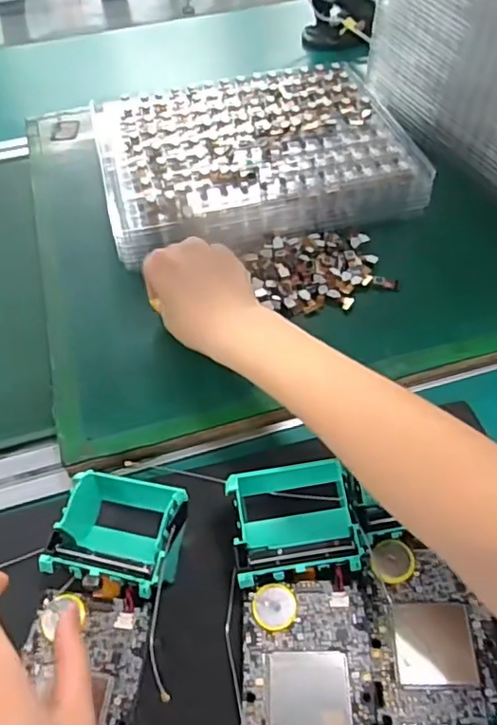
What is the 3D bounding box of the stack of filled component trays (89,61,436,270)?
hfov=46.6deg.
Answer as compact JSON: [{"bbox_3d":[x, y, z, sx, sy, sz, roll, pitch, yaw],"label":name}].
[{"bbox_3d":[0.002,-0.204,0.568,0.284,0.055,0.216,-13,51,-9],"label":"stack of filled component trays"}]

